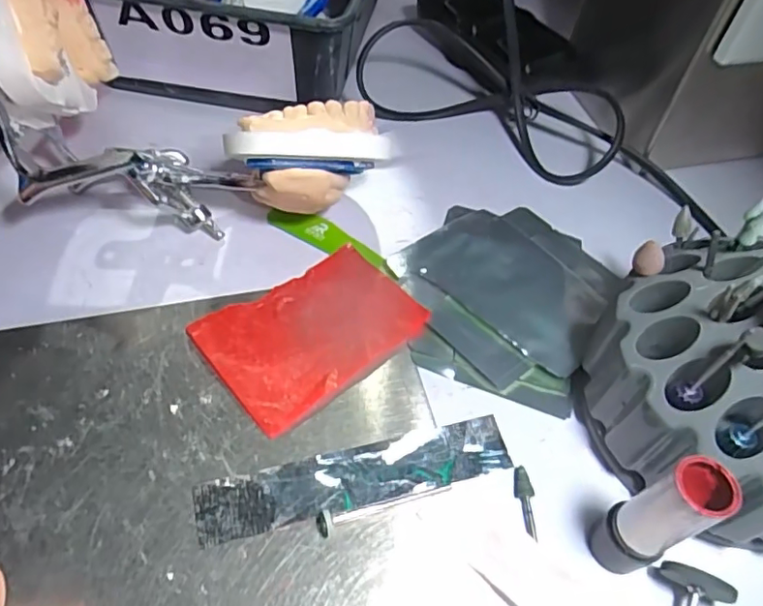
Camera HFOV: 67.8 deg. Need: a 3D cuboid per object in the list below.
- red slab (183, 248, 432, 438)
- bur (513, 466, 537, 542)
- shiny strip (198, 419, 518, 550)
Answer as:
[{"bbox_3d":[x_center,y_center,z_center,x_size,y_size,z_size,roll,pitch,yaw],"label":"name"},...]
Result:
[{"bbox_3d":[-0.027,0.010,0.233,0.082,0.004,0.058,-32,61,-24],"label":"red slab"},{"bbox_3d":[0.050,0.069,0.196,0.006,0.005,0.025,-4,54,-7],"label":"bur"},{"bbox_3d":[-0.008,0.061,0.199,0.109,0.004,0.020,-11,55,-12],"label":"shiny strip"}]

